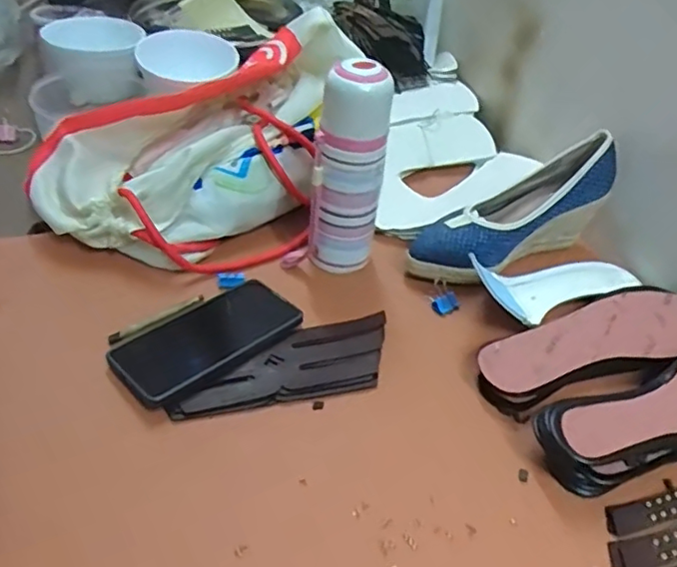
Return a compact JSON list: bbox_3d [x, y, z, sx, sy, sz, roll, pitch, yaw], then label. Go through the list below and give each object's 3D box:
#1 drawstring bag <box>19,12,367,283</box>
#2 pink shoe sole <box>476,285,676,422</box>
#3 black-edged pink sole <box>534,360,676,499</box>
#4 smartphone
[{"bbox_3d":[-0.136,-0.144,0.642,0.338,0.154,0.206,-22,50,-27],"label":"drawstring bag"},{"bbox_3d":[0.239,0.059,0.567,0.242,0.030,0.085,-14,47,-20],"label":"pink shoe sole"},{"bbox_3d":[0.268,0.110,0.499,0.224,0.050,0.070,-13,47,-20],"label":"black-edged pink sole"},{"bbox_3d":[-0.115,0.047,0.541,0.161,0.012,0.086,-28,49,-35],"label":"smartphone"}]

